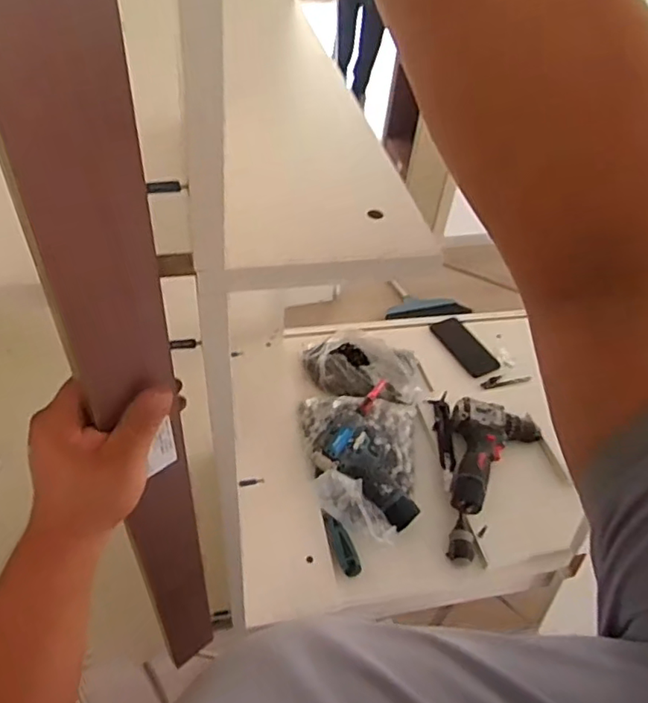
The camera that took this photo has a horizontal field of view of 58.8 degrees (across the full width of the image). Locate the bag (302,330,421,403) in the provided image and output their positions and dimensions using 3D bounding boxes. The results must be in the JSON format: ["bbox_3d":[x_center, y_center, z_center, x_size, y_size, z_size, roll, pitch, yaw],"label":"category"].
[{"bbox_3d":[0.073,0.023,1.116,0.229,0.069,0.153,13,47,6],"label":"bag"}]

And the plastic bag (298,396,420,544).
[{"bbox_3d":[0.072,0.179,0.967,0.206,0.091,0.272,0,47,-6],"label":"plastic bag"}]

